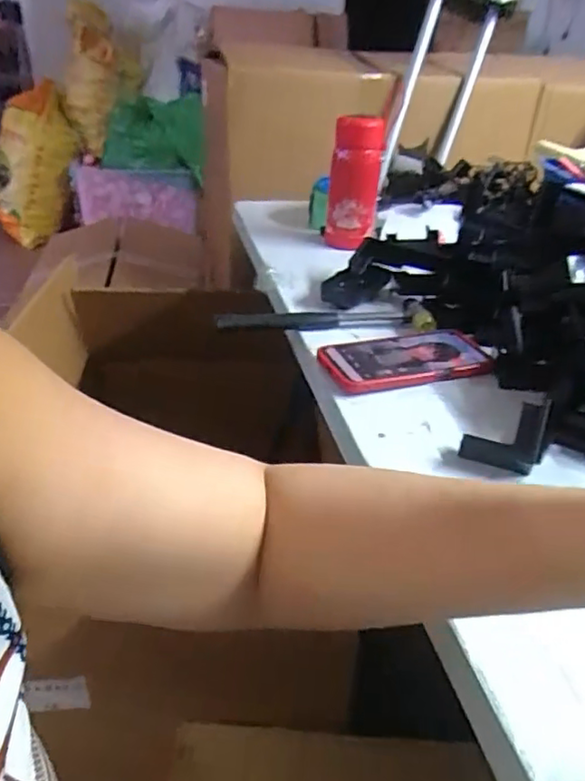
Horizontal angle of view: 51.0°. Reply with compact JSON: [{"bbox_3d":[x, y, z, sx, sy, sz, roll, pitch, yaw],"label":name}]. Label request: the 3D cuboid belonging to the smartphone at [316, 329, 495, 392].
[{"bbox_3d":[0.112,-0.033,0.599,0.166,0.010,0.081,-9,36,-20],"label":"smartphone"}]

